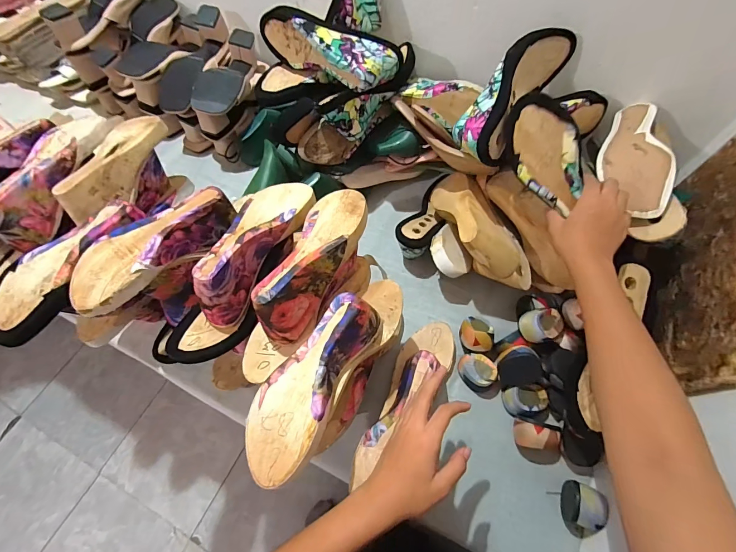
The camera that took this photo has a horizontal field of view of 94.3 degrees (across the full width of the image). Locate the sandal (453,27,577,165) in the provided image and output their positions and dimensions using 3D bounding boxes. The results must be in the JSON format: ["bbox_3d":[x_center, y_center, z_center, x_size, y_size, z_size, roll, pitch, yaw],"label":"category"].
[{"bbox_3d":[0.209,-0.273,0.499,0.087,0.079,0.235,32,68,16],"label":"sandal"}]

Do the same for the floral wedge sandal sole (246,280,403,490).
[{"bbox_3d":[-0.036,0.094,0.399,0.087,0.090,0.277,30,51,15],"label":"floral wedge sandal sole"}]

